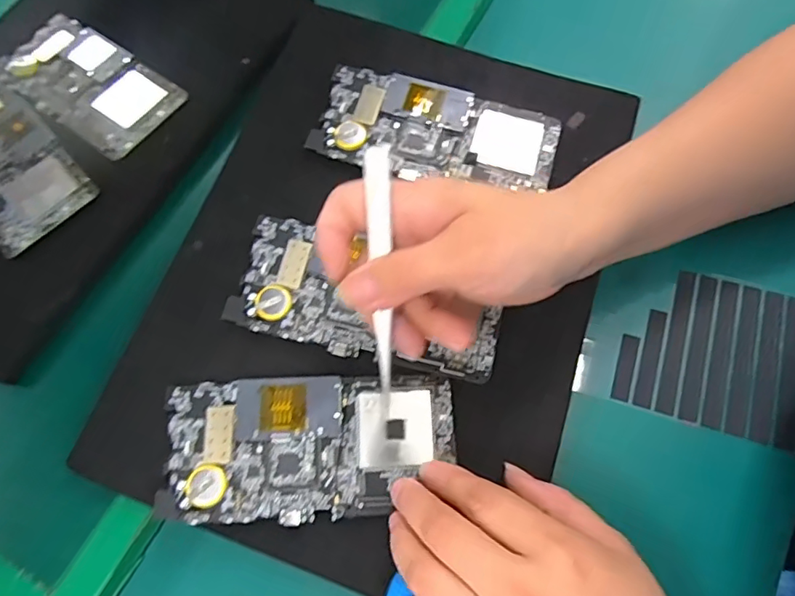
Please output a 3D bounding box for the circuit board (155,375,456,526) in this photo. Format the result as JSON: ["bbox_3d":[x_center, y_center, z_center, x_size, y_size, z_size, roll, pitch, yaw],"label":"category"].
[{"bbox_3d":[-0.046,0.078,0.288,0.152,0.006,0.074,-5,70,-4],"label":"circuit board"}]

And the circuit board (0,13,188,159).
[{"bbox_3d":[-0.234,-0.163,0.402,0.148,0.005,0.074,33,75,19],"label":"circuit board"}]

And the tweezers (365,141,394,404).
[{"bbox_3d":[-0.007,-0.012,0.245,0.011,0.004,0.116,-2,92,2],"label":"tweezers"}]

